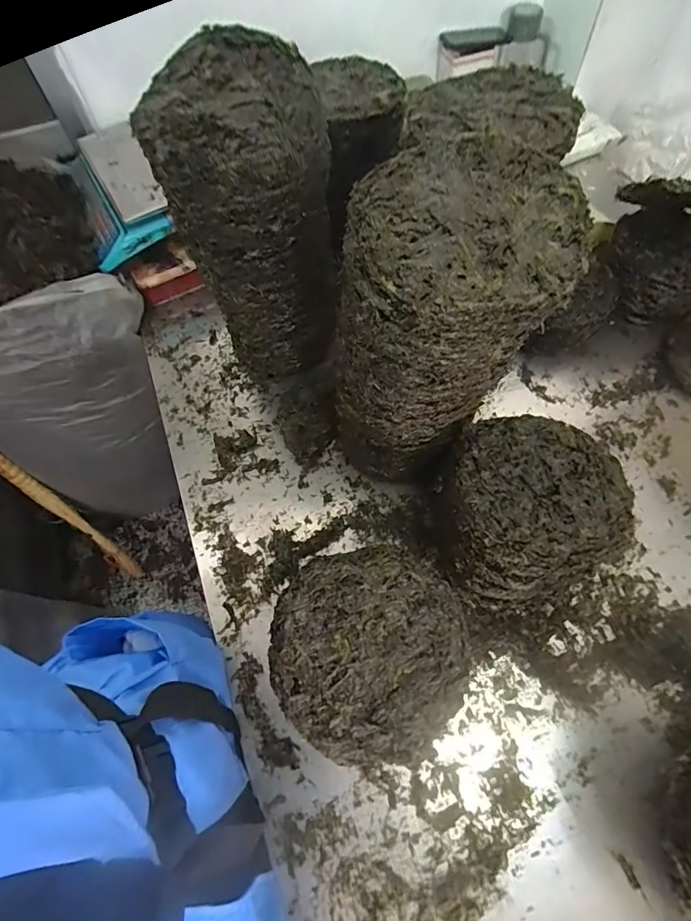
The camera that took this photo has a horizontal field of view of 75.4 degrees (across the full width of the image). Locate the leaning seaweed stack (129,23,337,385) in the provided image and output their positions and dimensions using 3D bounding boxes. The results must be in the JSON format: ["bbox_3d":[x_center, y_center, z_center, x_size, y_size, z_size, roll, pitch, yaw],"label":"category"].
[{"bbox_3d":[-0.114,-0.278,0.652,0.193,0.458,0.199,-20,64,-8],"label":"leaning seaweed stack"}]

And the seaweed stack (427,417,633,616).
[{"bbox_3d":[0.231,0.070,0.585,0.207,0.198,0.213,-20,64,-8],"label":"seaweed stack"}]

